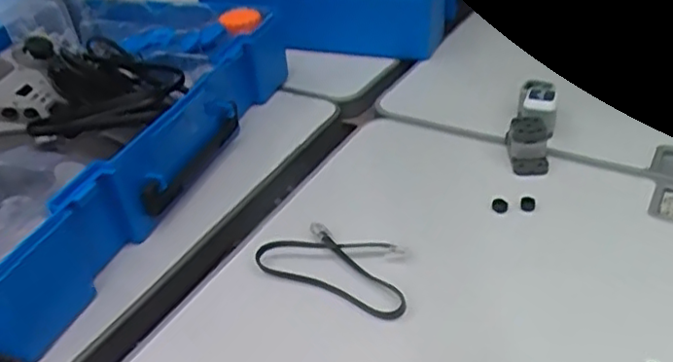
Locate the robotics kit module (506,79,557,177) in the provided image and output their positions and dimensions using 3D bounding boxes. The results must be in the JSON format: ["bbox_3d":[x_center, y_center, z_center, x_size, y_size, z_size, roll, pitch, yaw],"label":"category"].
[{"bbox_3d":[0.148,-0.044,0.479,0.030,0.030,0.092,8,38,18],"label":"robotics kit module"}]

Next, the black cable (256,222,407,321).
[{"bbox_3d":[0.003,0.049,0.389,0.099,0.008,0.053,17,42,28],"label":"black cable"}]

